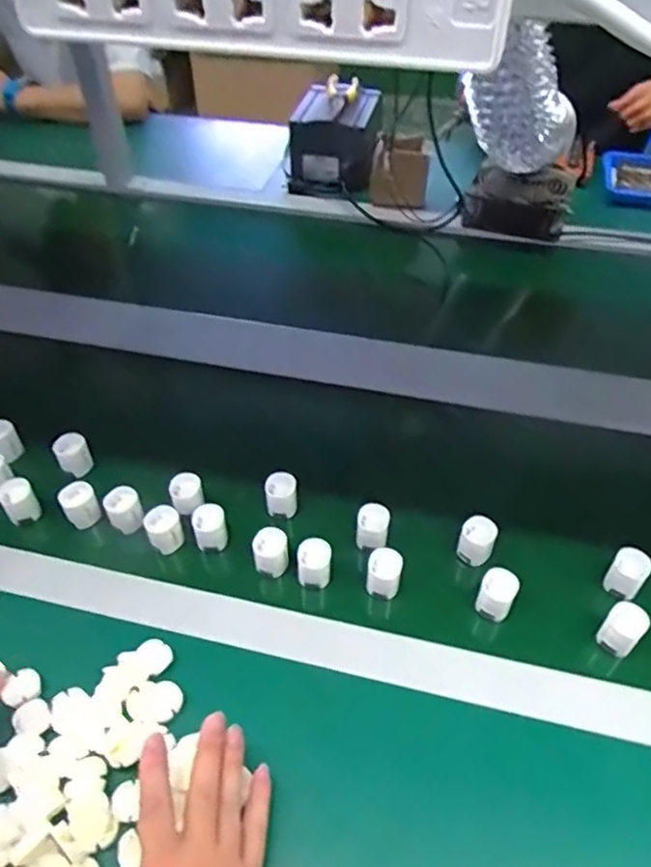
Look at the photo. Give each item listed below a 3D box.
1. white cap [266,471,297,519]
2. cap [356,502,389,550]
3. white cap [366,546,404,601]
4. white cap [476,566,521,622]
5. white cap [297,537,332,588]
[{"bbox_3d":[-0.042,0.060,0.620,0.028,0.042,0.024,-3,47,-2],"label":"white cap"},{"bbox_3d":[0.044,0.086,0.589,0.028,0.032,0.030,0,47,0],"label":"cap"},{"bbox_3d":[0.051,0.121,0.557,0.029,0.028,0.033,12,48,12],"label":"white cap"},{"bbox_3d":[0.146,0.137,0.543,0.028,0.036,0.029,0,47,0],"label":"white cap"},{"bbox_3d":[-0.009,0.116,0.566,0.028,0.042,0.028,0,47,0],"label":"white cap"}]

